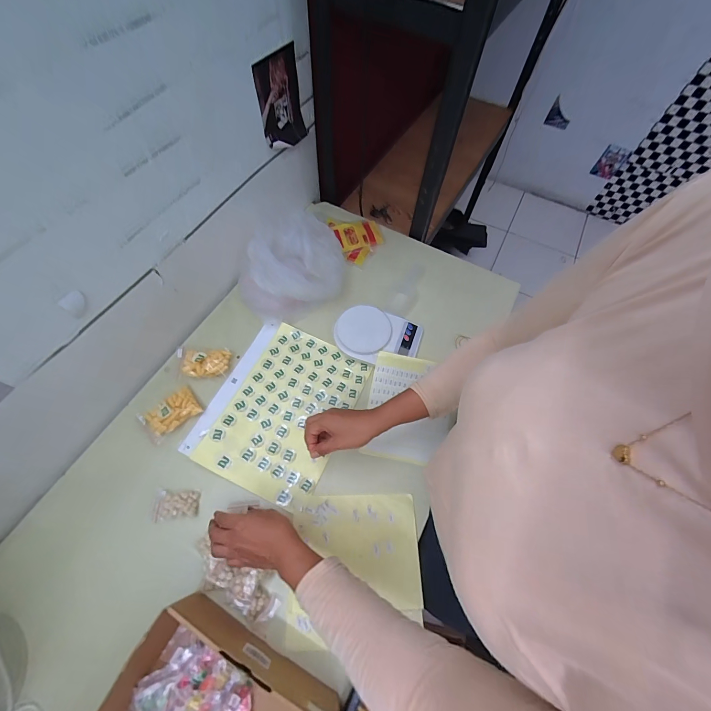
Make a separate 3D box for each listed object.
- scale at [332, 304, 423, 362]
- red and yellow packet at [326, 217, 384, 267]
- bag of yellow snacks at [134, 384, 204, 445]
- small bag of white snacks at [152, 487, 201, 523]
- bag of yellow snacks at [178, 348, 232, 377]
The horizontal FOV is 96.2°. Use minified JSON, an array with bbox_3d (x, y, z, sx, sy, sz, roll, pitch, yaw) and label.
[{"bbox_3d":[0.048,-0.041,0.691,0.179,0.035,0.124,17,65,6],"label":"scale"},{"bbox_3d":[0.009,-0.306,0.825,0.121,0.015,0.163,-15,66,-9],"label":"red and yellow packet"},{"bbox_3d":[-0.350,0.109,0.606,0.100,0.027,0.064,-37,71,-17],"label":"bag of yellow snacks"},{"bbox_3d":[-0.310,0.255,0.548,0.077,0.028,0.048,1,64,-2],"label":"small bag of white snacks"},{"bbox_3d":[-0.312,0.014,0.654,0.105,0.034,0.066,-3,64,-3],"label":"bag of yellow snacks"}]

